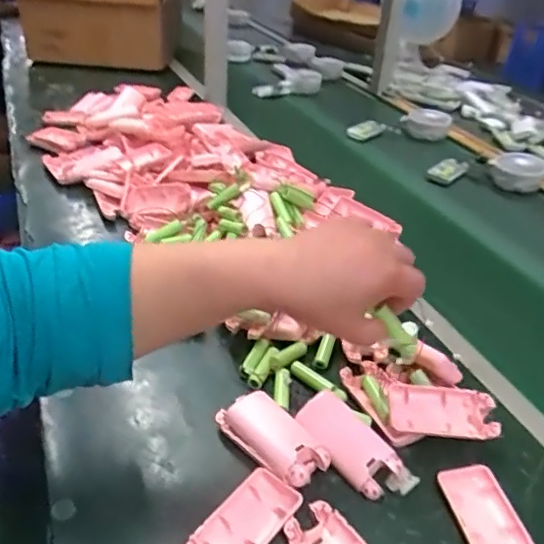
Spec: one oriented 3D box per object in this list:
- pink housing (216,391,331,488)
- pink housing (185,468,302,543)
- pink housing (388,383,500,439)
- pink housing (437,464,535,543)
[{"bbox_3d":[0.001,0.139,0.476,0.047,0.017,0.100,-24,42,-35],"label":"pink housing"},{"bbox_3d":[-0.022,0.193,0.420,0.044,0.018,0.094,25,40,30],"label":"pink housing"},{"bbox_3d":[0.152,0.126,0.500,0.092,0.012,0.045,4,54,6],"label":"pink housing"},{"bbox_3d":[0.167,0.195,0.432,0.047,0.016,0.097,-5,34,-11],"label":"pink housing"}]

